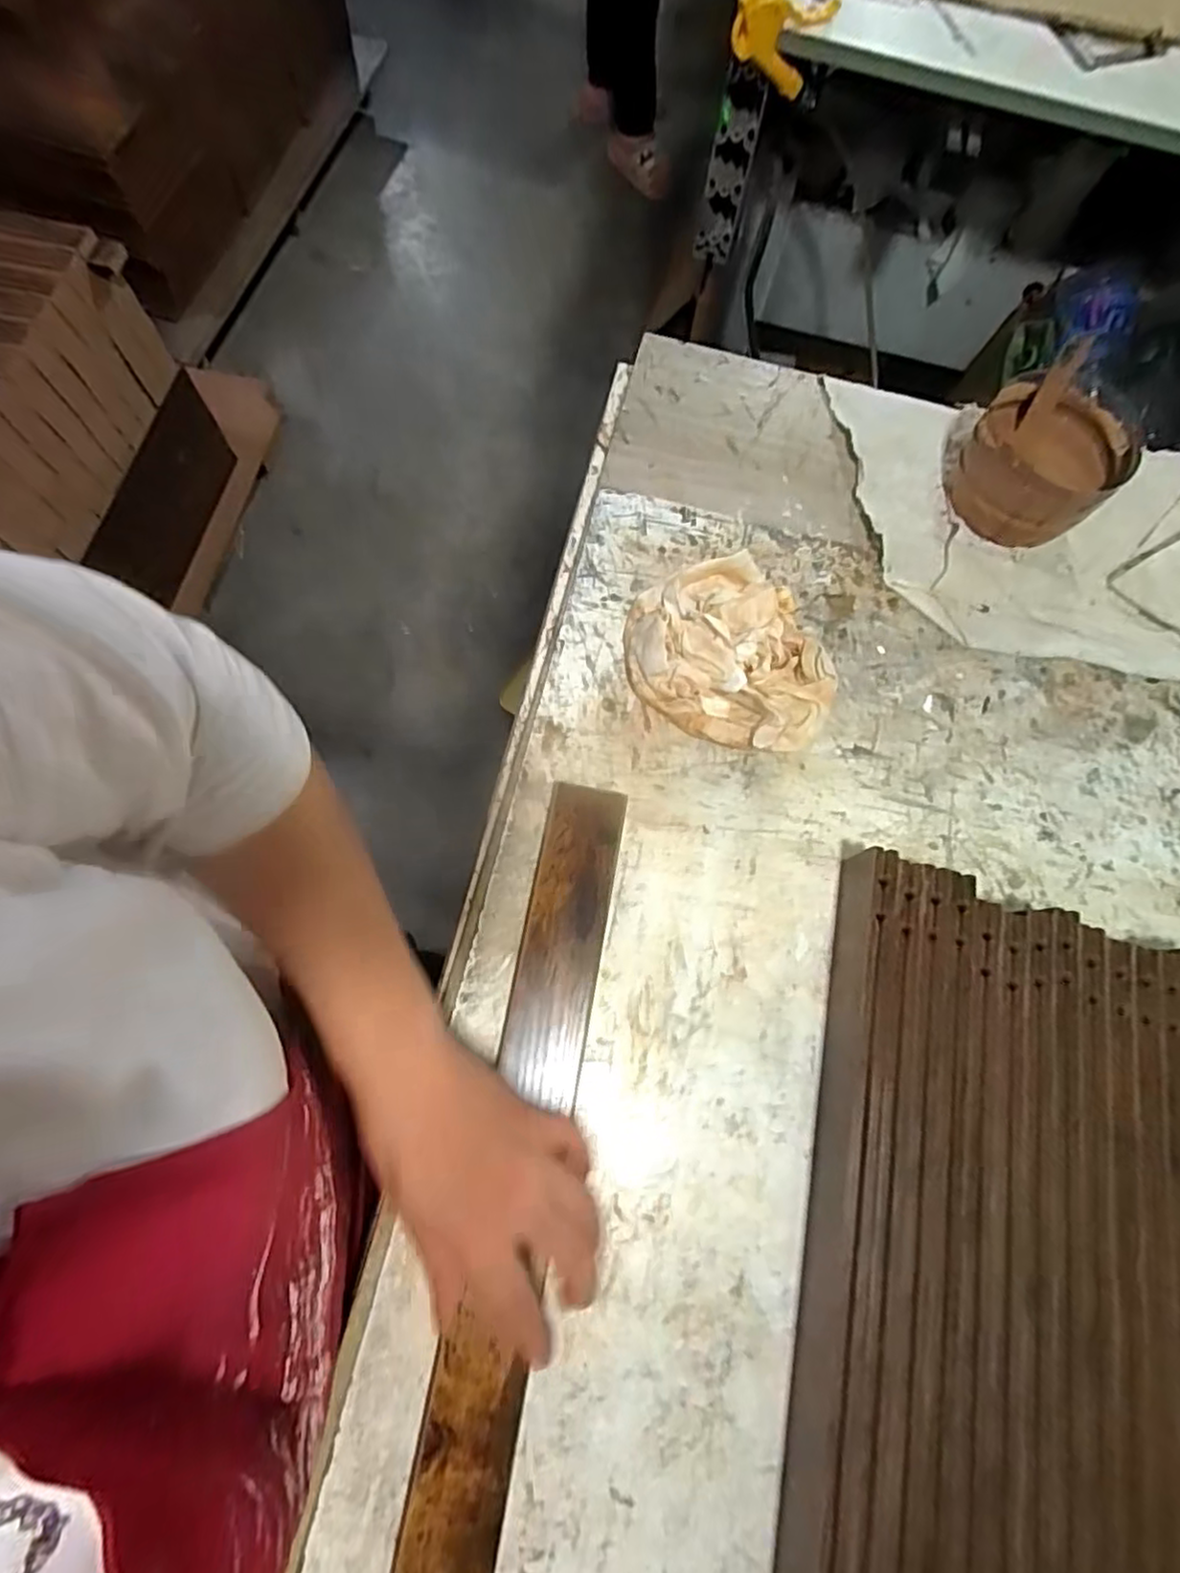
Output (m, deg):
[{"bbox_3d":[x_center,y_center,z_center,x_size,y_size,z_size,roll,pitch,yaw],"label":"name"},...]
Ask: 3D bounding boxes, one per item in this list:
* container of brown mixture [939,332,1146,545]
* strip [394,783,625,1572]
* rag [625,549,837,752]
[{"bbox_3d":[0.329,-0.240,0.494,0.104,0.063,0.112,36,75,6],"label":"container of brown mixture"},{"bbox_3d":[-0.064,0.351,0.313,0.048,0.016,0.729,9,73,4],"label":"strip"},{"bbox_3d":[0.089,-0.082,0.439,0.115,0.048,0.141,-29,78,-12],"label":"rag"}]

